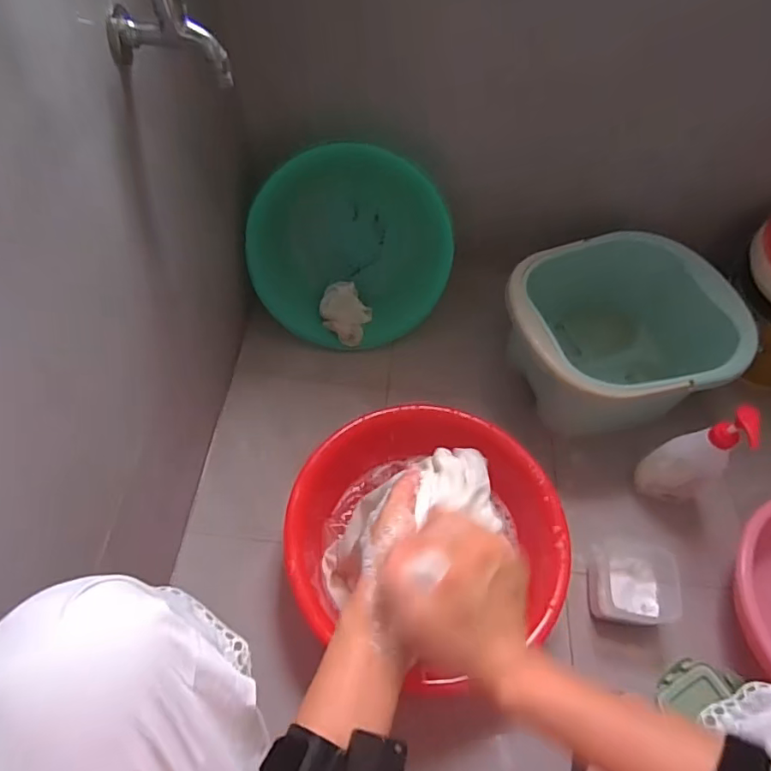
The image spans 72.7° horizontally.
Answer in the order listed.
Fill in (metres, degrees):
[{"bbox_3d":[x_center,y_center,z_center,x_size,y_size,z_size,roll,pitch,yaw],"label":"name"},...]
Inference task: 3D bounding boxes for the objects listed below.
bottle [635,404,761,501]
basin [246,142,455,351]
[{"bbox_3d":[0.476,0.110,0.800,0.094,0.261,0.084,-23,62,-16],"label":"bottle"},{"bbox_3d":[-0.065,-0.239,0.944,0.349,0.351,0.155,-16,33,-17],"label":"basin"}]

